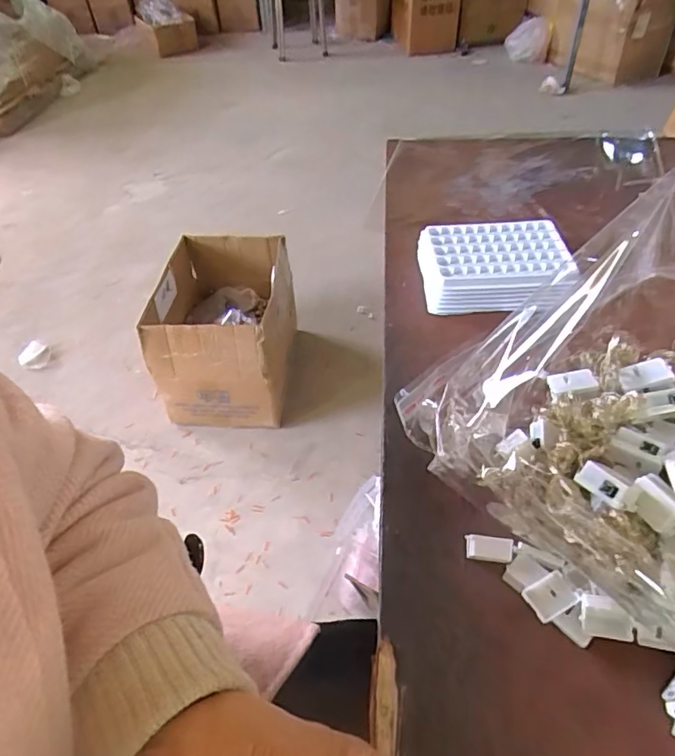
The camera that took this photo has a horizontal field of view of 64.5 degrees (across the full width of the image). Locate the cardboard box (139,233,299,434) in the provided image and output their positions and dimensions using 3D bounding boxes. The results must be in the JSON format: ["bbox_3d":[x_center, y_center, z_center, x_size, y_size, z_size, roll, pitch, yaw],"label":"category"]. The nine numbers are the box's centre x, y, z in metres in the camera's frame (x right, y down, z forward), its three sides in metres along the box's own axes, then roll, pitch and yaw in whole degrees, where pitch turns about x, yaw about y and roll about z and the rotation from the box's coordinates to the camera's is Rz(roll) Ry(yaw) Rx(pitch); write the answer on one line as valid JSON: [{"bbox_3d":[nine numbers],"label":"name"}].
[{"bbox_3d":[-0.277,-0.122,1.344,0.317,0.312,0.408,-1,47,2],"label":"cardboard box"}]

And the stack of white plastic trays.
[{"bbox_3d":[0.143,-0.102,0.497,0.133,0.038,0.107,2,47,6],"label":"stack of white plastic trays"}]

